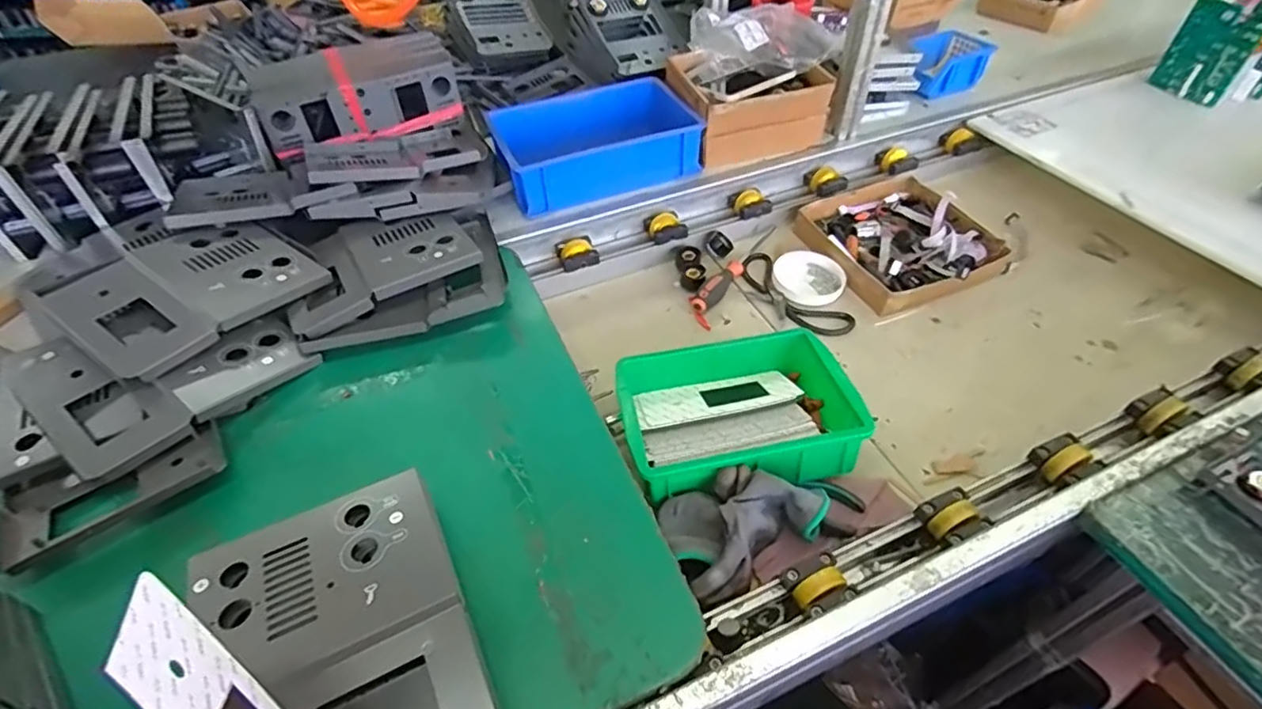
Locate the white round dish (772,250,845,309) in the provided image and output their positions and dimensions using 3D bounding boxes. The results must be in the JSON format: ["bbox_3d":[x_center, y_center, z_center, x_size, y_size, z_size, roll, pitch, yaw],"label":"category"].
[{"bbox_3d":[0.257,-0.114,0.869,0.093,0.022,0.098,-1,47,1],"label":"white round dish"}]

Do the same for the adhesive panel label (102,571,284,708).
[{"bbox_3d":[-0.226,0.180,0.310,0.119,0.082,0.006,42,19,6],"label":"adhesive panel label"}]

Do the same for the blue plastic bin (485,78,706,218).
[{"bbox_3d":[-0.059,-0.336,0.940,0.300,0.076,0.209,-18,49,-14],"label":"blue plastic bin"}]

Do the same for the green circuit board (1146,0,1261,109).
[{"bbox_3d":[0.997,-0.522,1.030,0.019,0.146,0.119,-19,49,-15],"label":"green circuit board"}]

